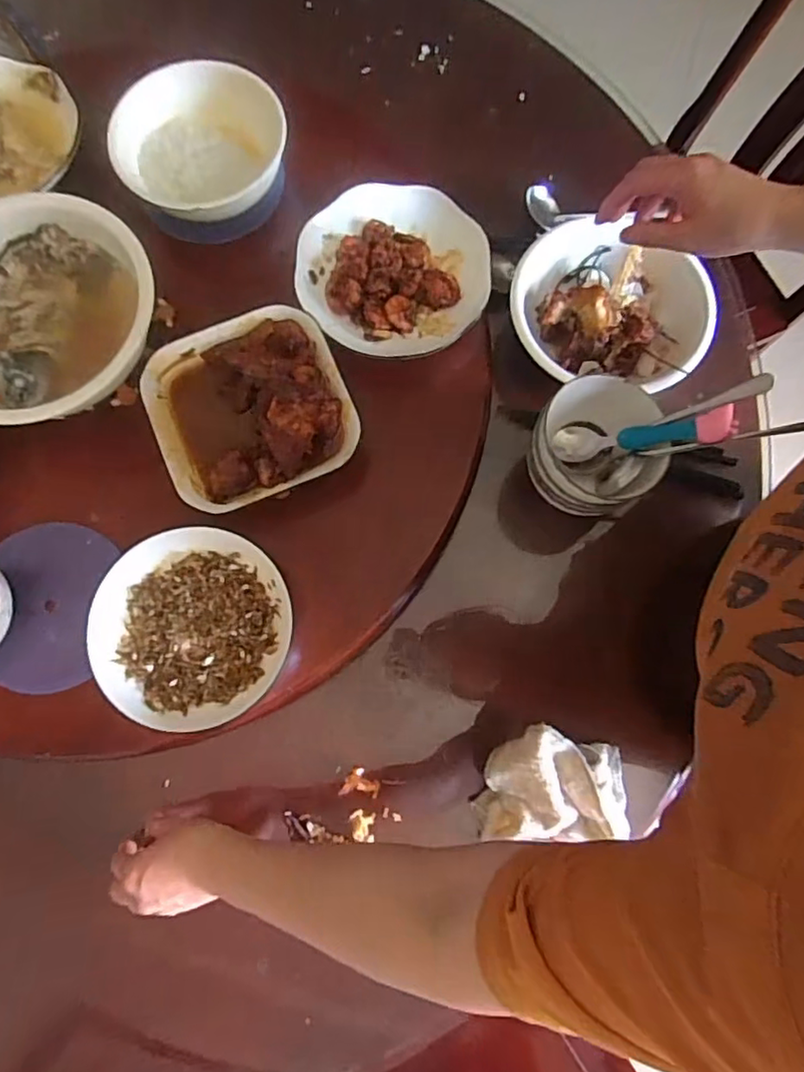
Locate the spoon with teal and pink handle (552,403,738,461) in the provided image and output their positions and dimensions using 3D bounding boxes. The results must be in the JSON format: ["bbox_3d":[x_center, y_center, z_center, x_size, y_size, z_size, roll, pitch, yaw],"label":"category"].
[{"bbox_3d":[0.205,-0.088,0.523,0.144,0.018,0.029,-5,73,25],"label":"spoon with teal and pink handle"}]

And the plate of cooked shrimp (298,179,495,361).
[{"bbox_3d":[-0.009,-0.261,0.601,0.186,0.033,0.177,0,75,-1],"label":"plate of cooked shrimp"}]

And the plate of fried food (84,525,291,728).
[{"bbox_3d":[-0.186,0.081,0.536,0.168,0.032,0.165,0,75,-1],"label":"plate of fried food"}]

